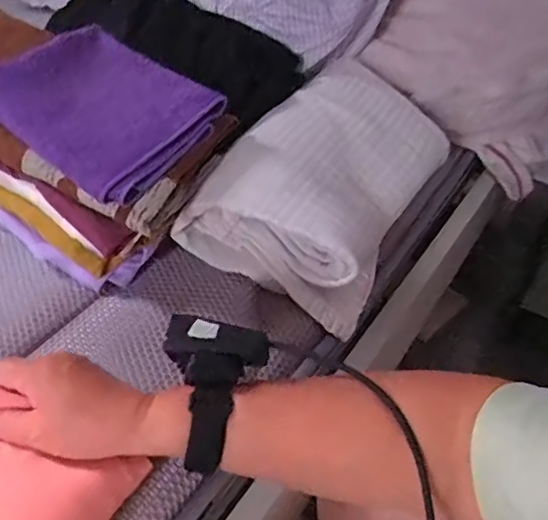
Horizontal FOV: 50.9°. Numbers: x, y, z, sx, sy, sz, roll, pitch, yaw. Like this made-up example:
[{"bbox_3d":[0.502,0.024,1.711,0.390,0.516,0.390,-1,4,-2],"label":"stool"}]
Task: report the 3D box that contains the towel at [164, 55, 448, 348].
[{"bbox_3d":[0.049,-0.078,0.578,0.173,0.128,0.243,27,47,21],"label":"towel"}]

